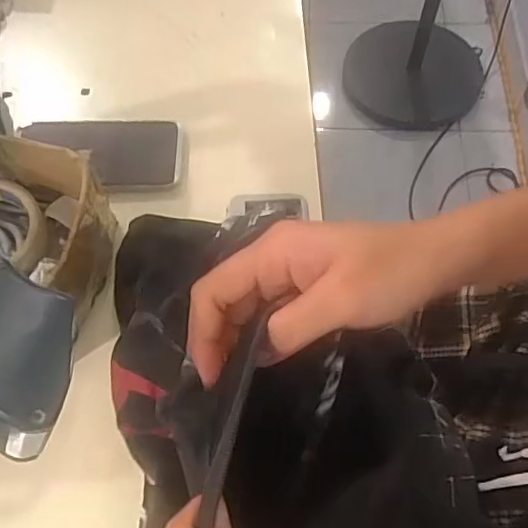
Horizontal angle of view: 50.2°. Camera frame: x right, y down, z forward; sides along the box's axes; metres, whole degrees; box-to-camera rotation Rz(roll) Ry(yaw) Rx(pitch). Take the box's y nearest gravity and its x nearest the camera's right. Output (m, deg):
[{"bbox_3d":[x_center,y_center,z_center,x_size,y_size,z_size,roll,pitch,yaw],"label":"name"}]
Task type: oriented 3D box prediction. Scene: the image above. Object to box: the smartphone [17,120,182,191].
[{"bbox_3d":[-0.149,-0.104,0.528,0.140,0.007,0.070,-2,74,-13],"label":"smartphone"}]

